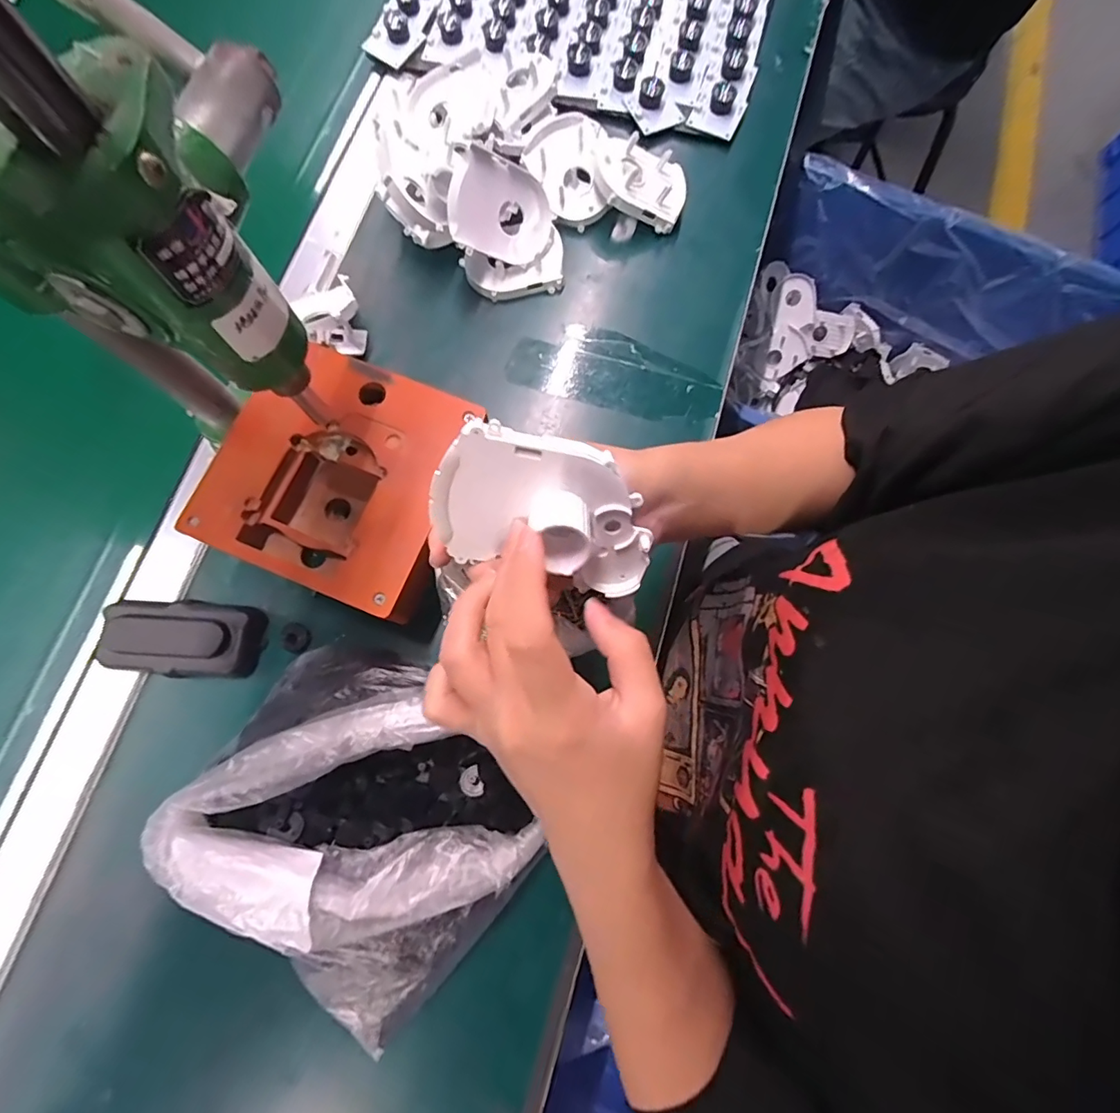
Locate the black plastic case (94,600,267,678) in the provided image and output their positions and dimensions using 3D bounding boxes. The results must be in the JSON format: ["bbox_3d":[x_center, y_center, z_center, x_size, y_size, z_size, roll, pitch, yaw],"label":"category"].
[{"bbox_3d":[-0.267,0.057,0.360,0.094,0.030,0.051,4,77,1],"label":"black plastic case"}]

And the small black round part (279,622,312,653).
[{"bbox_3d":[-0.193,0.060,0.376,0.023,0.005,0.020,23,78,6],"label":"small black round part"}]

